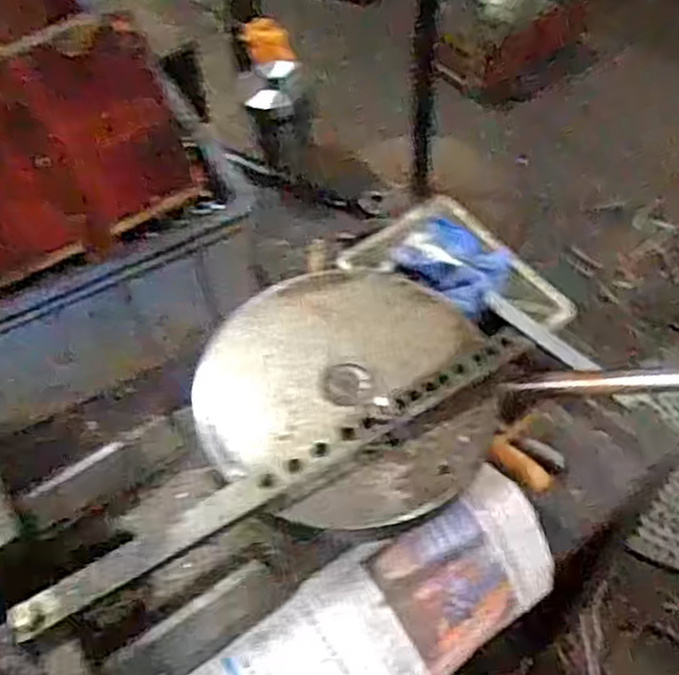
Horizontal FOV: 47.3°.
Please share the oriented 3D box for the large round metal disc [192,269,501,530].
[{"bbox_3d":[0.004,0.030,0.495,0.178,0.015,0.188,-2,54,3],"label":"large round metal disc"}]

